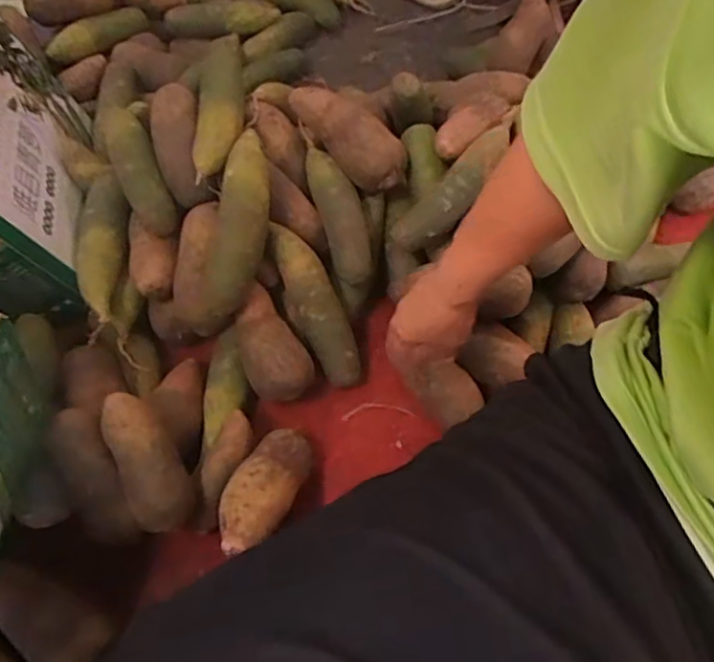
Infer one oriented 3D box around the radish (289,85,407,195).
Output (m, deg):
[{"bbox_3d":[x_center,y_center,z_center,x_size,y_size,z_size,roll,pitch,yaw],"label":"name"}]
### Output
[{"bbox_3d":[-0.016,-0.249,0.756,0.070,0.070,0.180,-33,61,-17],"label":"radish"}]

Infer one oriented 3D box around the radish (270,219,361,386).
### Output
[{"bbox_3d":[-0.052,-0.032,0.716,0.055,0.048,0.202,-24,87,-12],"label":"radish"}]

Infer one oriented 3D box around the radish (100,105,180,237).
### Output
[{"bbox_3d":[-0.275,-0.206,0.753,0.053,0.063,0.199,-23,59,-12],"label":"radish"}]

